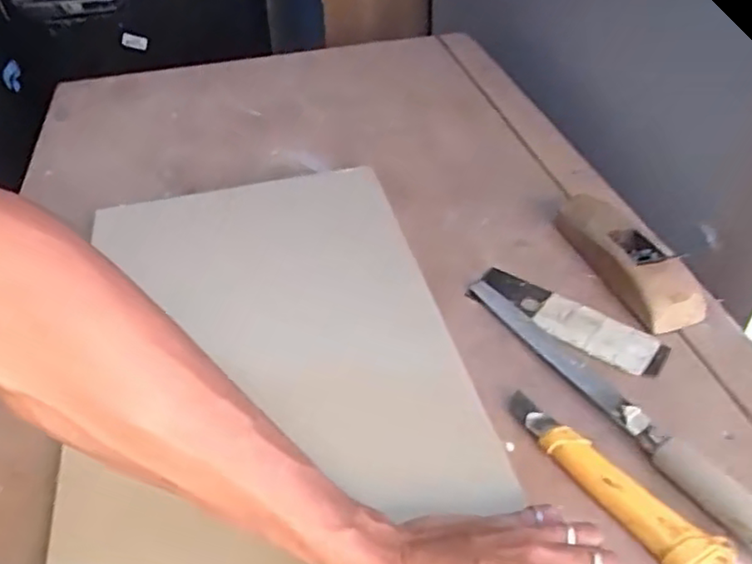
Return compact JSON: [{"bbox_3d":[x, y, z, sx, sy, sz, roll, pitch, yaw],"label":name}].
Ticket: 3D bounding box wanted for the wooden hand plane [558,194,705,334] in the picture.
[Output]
[{"bbox_3d":[0.243,-0.031,0.625,0.065,0.042,0.186,-12,41,-10],"label":"wooden hand plane"}]

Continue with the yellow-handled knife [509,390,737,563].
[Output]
[{"bbox_3d":[0.156,0.134,0.449,0.032,0.018,0.174,-27,46,-26],"label":"yellow-handled knife"}]

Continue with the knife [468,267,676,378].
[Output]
[{"bbox_3d":[0.170,0.034,0.586,0.179,0.009,0.053,29,50,32],"label":"knife"}]

